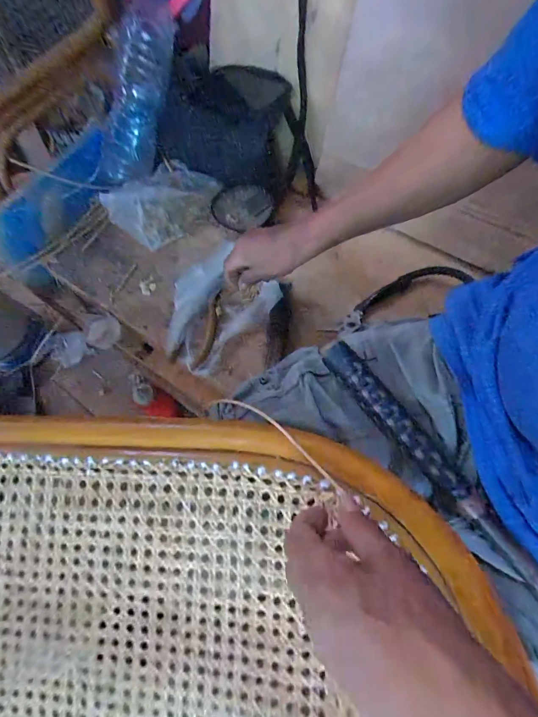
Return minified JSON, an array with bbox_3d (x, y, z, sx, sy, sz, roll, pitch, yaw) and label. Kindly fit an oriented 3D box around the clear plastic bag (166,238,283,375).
[{"bbox_3d":[-0.085,-0.083,0.484,0.141,0.015,0.178,40,76,16],"label":"clear plastic bag"}]

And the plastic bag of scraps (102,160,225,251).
[{"bbox_3d":[-0.159,-0.254,0.531,0.123,0.054,0.171,40,76,16],"label":"plastic bag of scraps"}]

